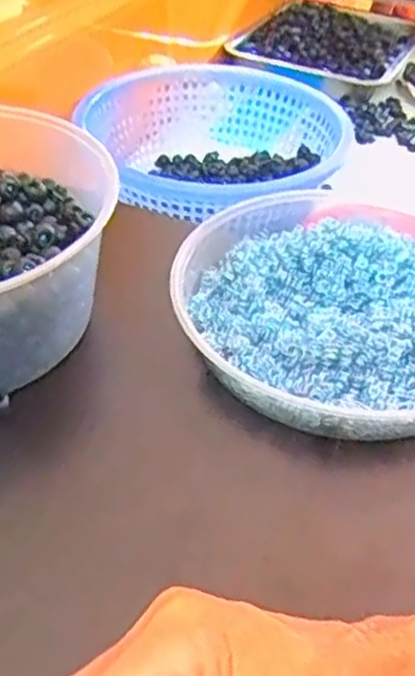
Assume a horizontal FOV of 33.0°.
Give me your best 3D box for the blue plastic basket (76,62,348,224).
[{"bbox_3d":[0.001,-0.182,0.719,0.237,0.103,0.253,17,44,15],"label":"blue plastic basket"}]

